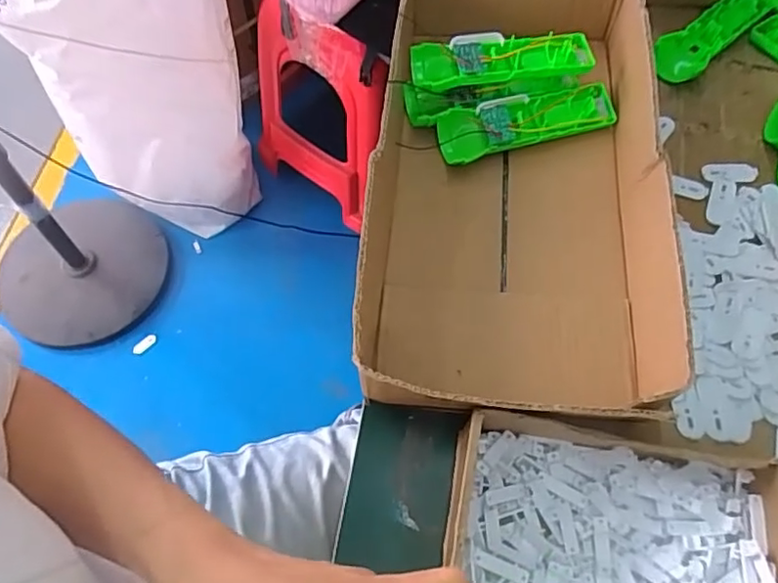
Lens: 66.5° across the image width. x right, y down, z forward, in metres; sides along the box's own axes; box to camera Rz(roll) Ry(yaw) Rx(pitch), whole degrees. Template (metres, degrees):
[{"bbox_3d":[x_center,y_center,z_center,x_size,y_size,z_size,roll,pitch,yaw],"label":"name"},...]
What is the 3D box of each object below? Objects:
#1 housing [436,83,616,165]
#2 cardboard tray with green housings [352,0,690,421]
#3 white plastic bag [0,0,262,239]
[{"bbox_3d":[0.127,-0.158,0.557,0.164,0.033,0.047,-14,65,-6],"label":"housing"},{"bbox_3d":[0.102,-0.099,0.498,0.227,0.074,0.429,4,65,3],"label":"cardboard tray with green housings"},{"bbox_3d":[-0.440,-0.371,1.133,0.262,0.606,0.272,8,63,2],"label":"white plastic bag"}]

